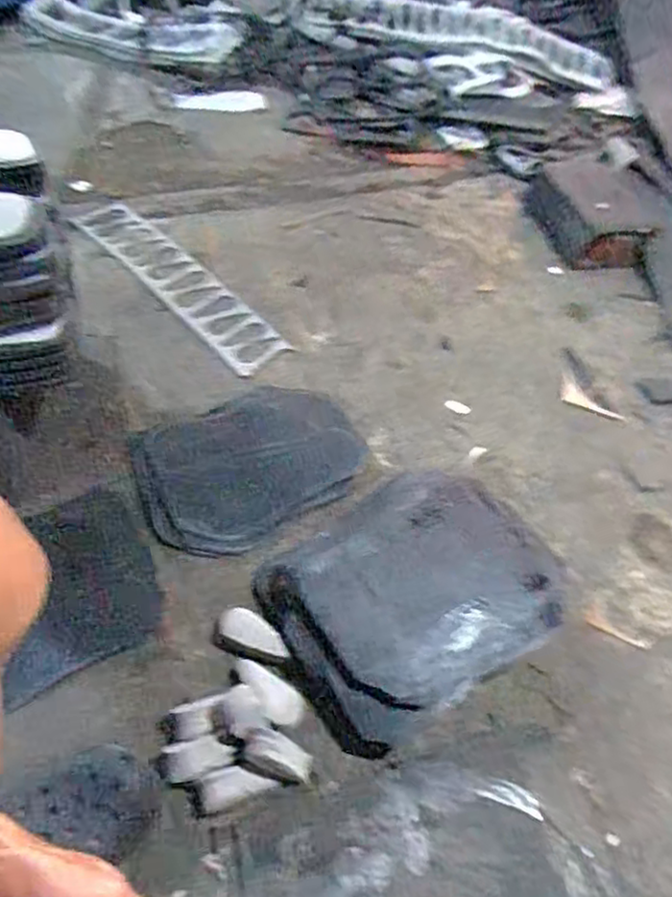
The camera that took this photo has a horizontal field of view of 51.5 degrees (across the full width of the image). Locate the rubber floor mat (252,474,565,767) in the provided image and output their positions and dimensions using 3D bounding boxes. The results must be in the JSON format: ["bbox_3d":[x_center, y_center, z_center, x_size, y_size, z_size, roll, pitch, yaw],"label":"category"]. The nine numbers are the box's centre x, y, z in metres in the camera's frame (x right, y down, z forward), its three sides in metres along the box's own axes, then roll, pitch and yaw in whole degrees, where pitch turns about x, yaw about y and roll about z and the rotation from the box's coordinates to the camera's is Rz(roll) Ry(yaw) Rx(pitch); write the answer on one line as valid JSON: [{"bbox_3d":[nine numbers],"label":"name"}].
[{"bbox_3d":[0.083,0.153,0.754,0.295,0.065,0.236,-25,60,-24],"label":"rubber floor mat"}]

